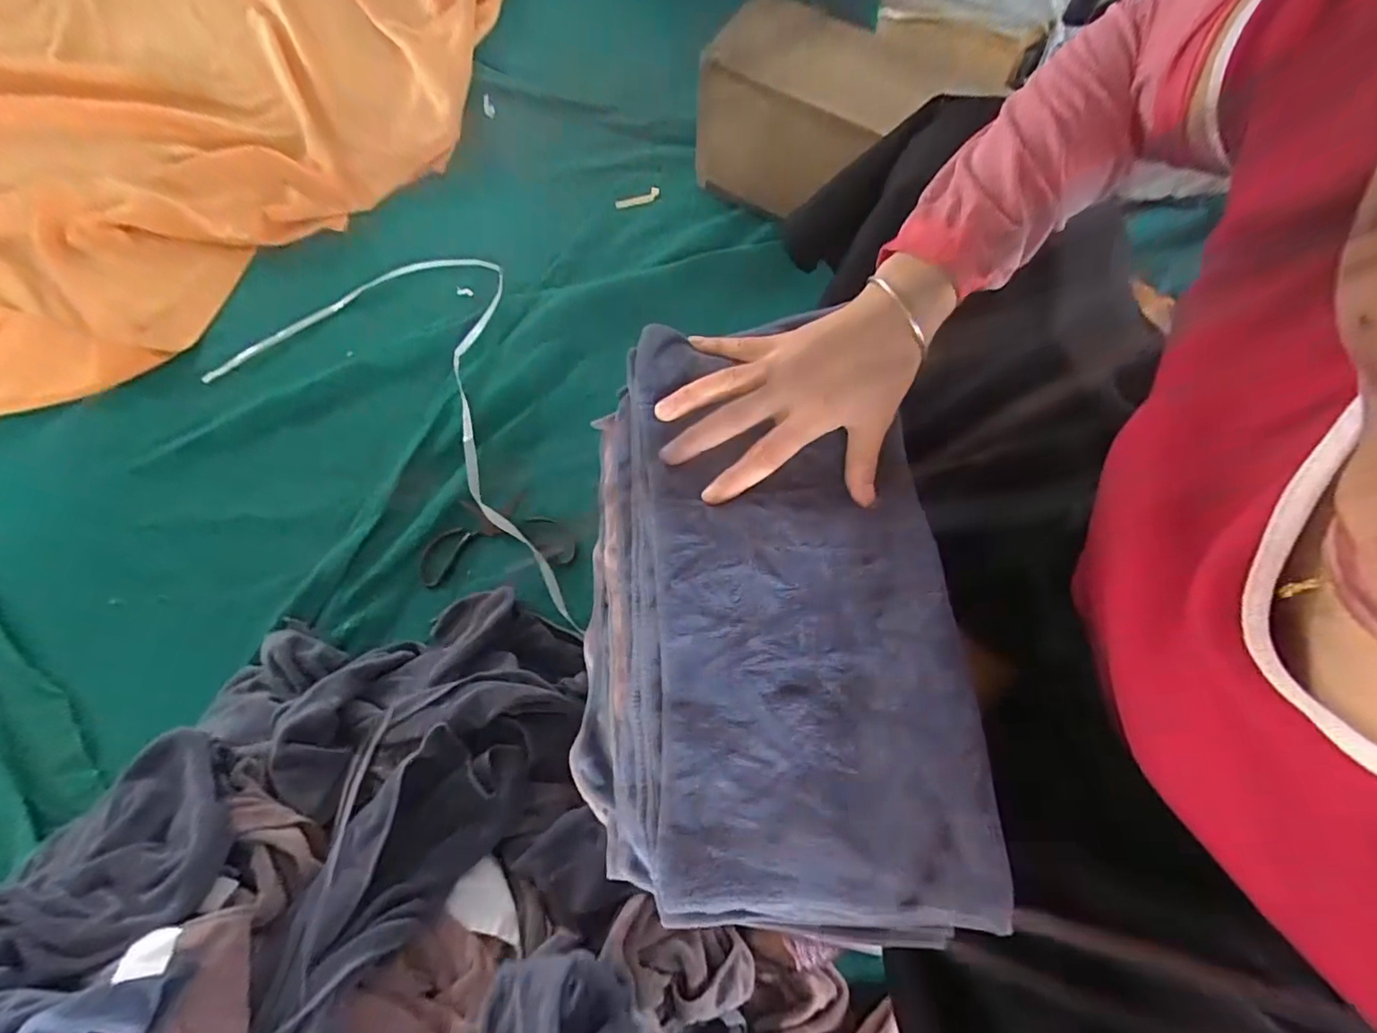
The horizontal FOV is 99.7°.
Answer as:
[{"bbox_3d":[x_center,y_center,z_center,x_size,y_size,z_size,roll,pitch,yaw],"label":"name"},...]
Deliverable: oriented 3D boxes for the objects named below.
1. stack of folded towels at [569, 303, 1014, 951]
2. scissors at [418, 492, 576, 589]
[{"bbox_3d":[0.040,0.056,0.364,0.214,0.105,0.322,3,69,2],"label":"stack of folded towels"},{"bbox_3d":[-0.253,0.023,0.755,0.197,0.029,0.104,-10,69,-3],"label":"scissors"}]

